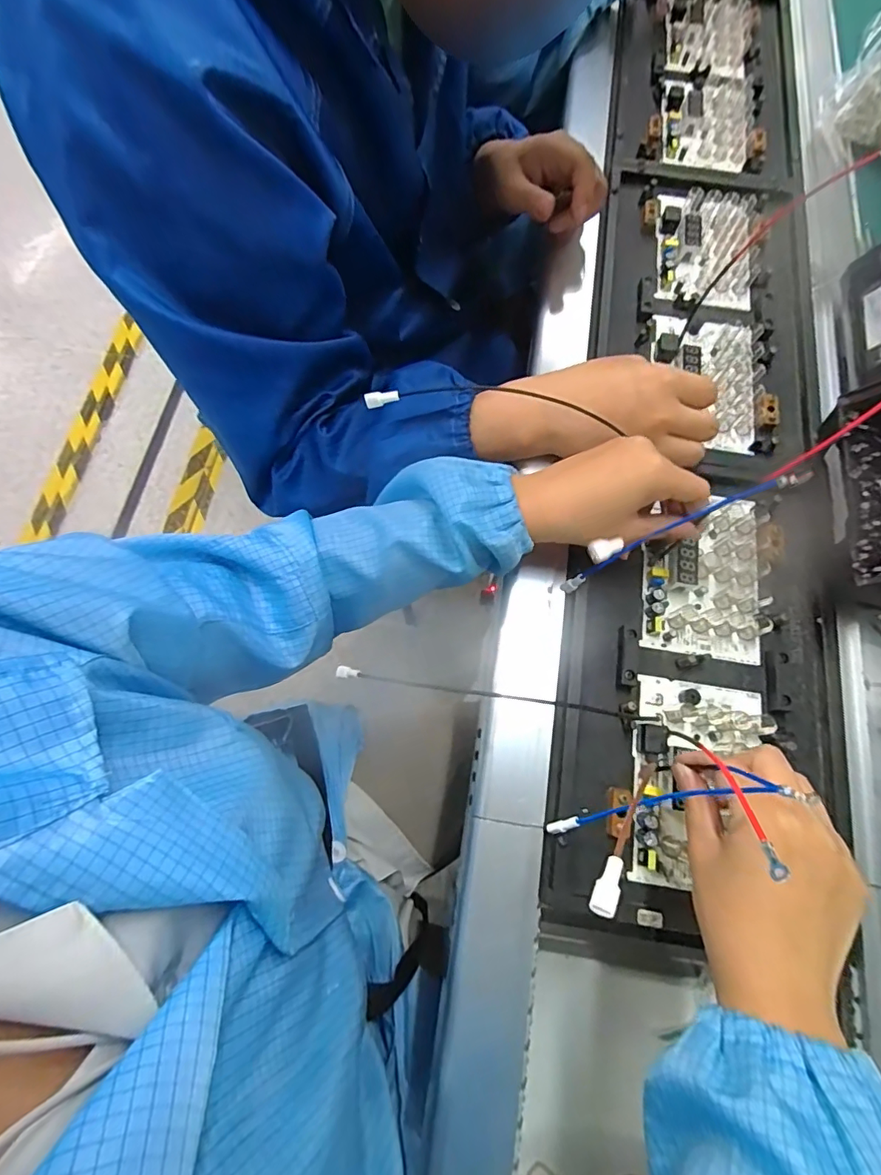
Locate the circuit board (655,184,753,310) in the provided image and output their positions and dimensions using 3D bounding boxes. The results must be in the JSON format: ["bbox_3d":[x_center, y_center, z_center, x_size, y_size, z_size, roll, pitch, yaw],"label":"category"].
[{"bbox_3d":[0.259,-0.336,0.503,0.088,0.022,0.133,7,71,0],"label":"circuit board"}]

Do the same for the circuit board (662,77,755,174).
[{"bbox_3d":[0.290,-0.509,0.557,0.093,0.015,0.133,10,71,1],"label":"circuit board"}]

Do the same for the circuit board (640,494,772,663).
[{"bbox_3d":[0.205,-0.013,0.393,0.086,0.019,0.132,11,71,1],"label":"circuit board"}]

